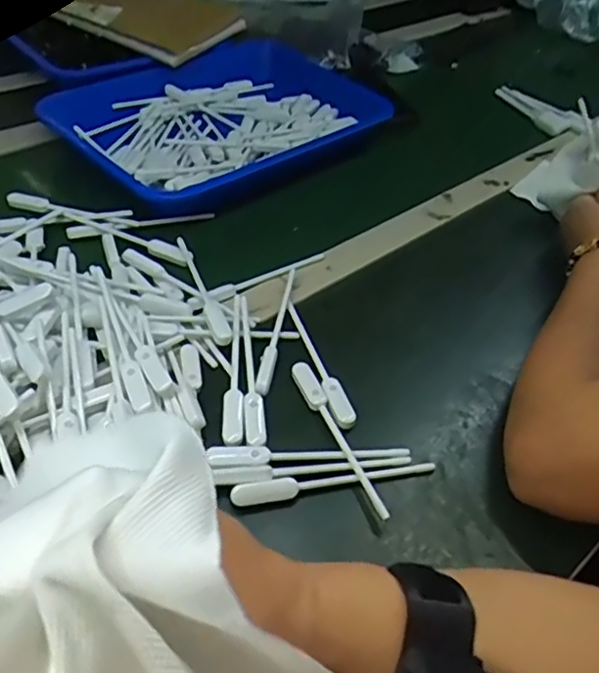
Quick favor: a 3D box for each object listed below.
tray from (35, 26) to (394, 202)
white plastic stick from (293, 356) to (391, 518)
[{"bbox_3d":[-0.088,-0.273,0.754,0.389,0.036,0.286,-30,55,-31],"label":"tray"},{"bbox_3d":[0.030,0.069,0.440,0.017,0.007,0.140,-16,49,-22],"label":"white plastic stick"}]

